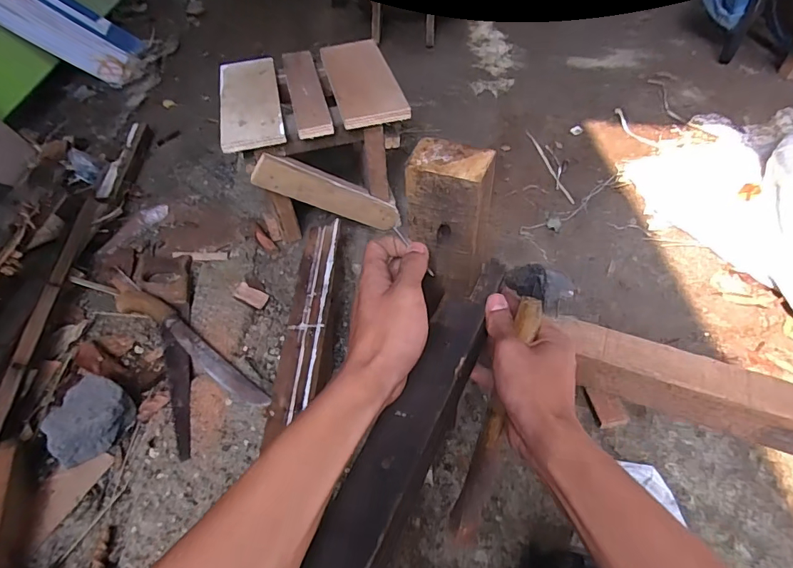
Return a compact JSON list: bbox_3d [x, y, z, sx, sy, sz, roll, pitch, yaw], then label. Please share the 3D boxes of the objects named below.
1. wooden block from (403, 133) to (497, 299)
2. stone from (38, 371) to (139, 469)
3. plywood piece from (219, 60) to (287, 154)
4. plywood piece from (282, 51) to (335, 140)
[{"bbox_3d":[0.045,-0.048,0.367,0.061,0.124,0.037,20,53,18],"label":"wooden block"},{"bbox_3d":[-0.451,0.201,0.665,0.073,0.079,0.119,12,53,13],"label":"stone"},{"bbox_3d":[-0.260,-0.326,0.804,0.099,0.020,0.280,-12,50,-7],"label":"plywood piece"},{"bbox_3d":[-0.163,-0.348,0.815,0.056,0.019,0.278,-12,50,-7],"label":"plywood piece"}]

